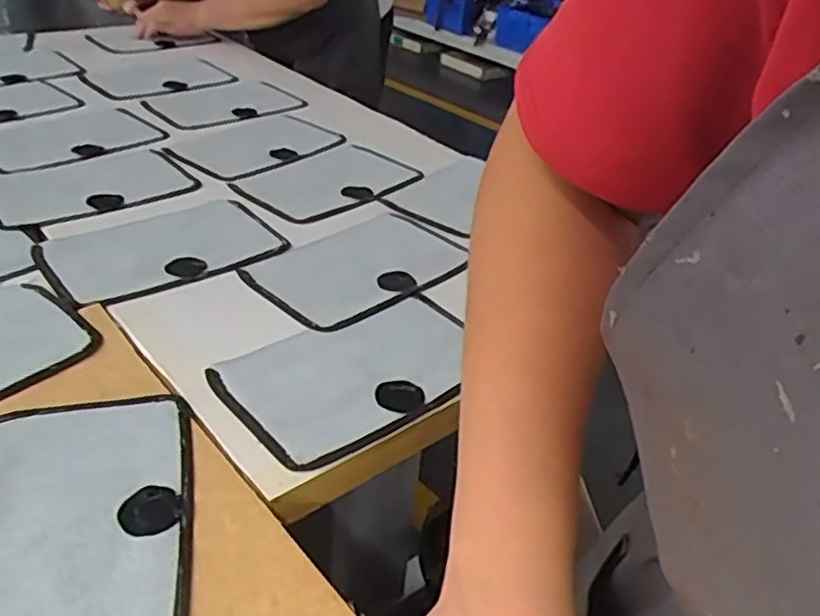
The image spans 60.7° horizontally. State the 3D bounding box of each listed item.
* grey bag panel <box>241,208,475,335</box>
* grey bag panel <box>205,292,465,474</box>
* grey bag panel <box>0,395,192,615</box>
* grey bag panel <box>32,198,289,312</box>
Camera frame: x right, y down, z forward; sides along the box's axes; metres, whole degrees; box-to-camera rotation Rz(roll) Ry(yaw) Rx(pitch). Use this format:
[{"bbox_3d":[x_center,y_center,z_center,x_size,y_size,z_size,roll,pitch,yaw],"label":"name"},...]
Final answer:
[{"bbox_3d":[-0.054,-0.046,0.714,0.211,0.011,0.147,-25,45,-37],"label":"grey bag panel"},{"bbox_3d":[-0.040,0.051,0.578,0.215,0.008,0.132,-23,43,-34],"label":"grey bag panel"},{"bbox_3d":[-0.209,0.134,0.431,0.137,0.004,0.219,-5,36,-14],"label":"grey bag panel"},{"bbox_3d":[-0.251,-0.062,0.713,0.217,0.010,0.141,-22,43,-34],"label":"grey bag panel"}]

